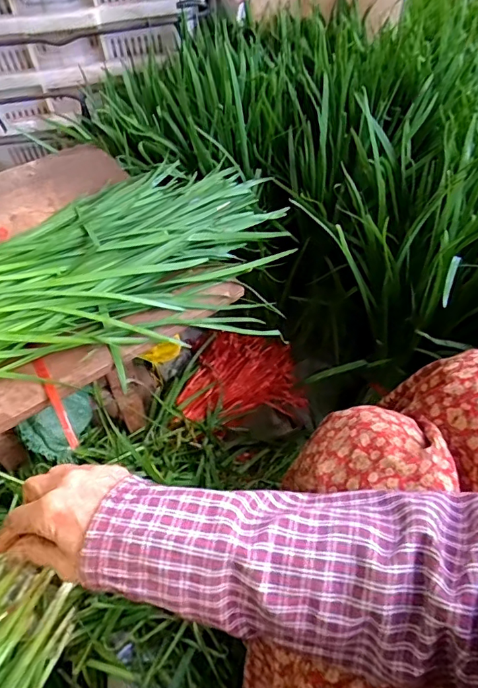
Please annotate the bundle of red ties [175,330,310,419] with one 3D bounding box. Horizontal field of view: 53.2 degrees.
[{"bbox_3d":[0.004,0.051,0.869,0.215,0.041,0.188,-1,53,0],"label":"bundle of red ties"}]

